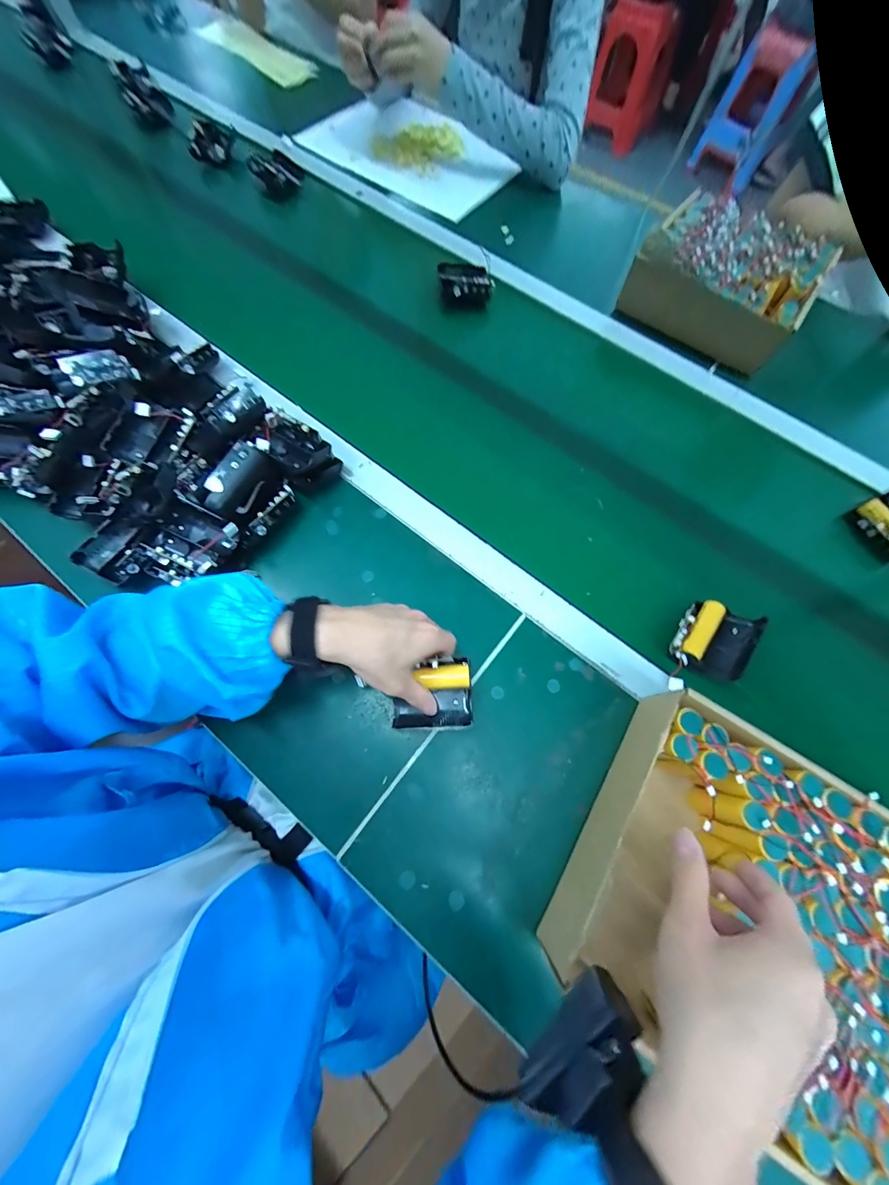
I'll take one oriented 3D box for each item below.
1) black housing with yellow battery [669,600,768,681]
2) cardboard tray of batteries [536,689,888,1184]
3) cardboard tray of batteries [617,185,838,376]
[{"bbox_3d":[0.284,0.047,0.399,0.061,0.041,0.080,34,73,9],"label":"black housing with yellow battery"},{"bbox_3d":[0.235,0.245,0.302,0.229,0.081,0.235,31,72,8],"label":"cardboard tray of batteries"},{"bbox_3d":[0.414,-0.463,0.562,0.227,0.077,0.233,34,73,9],"label":"cardboard tray of batteries"}]

